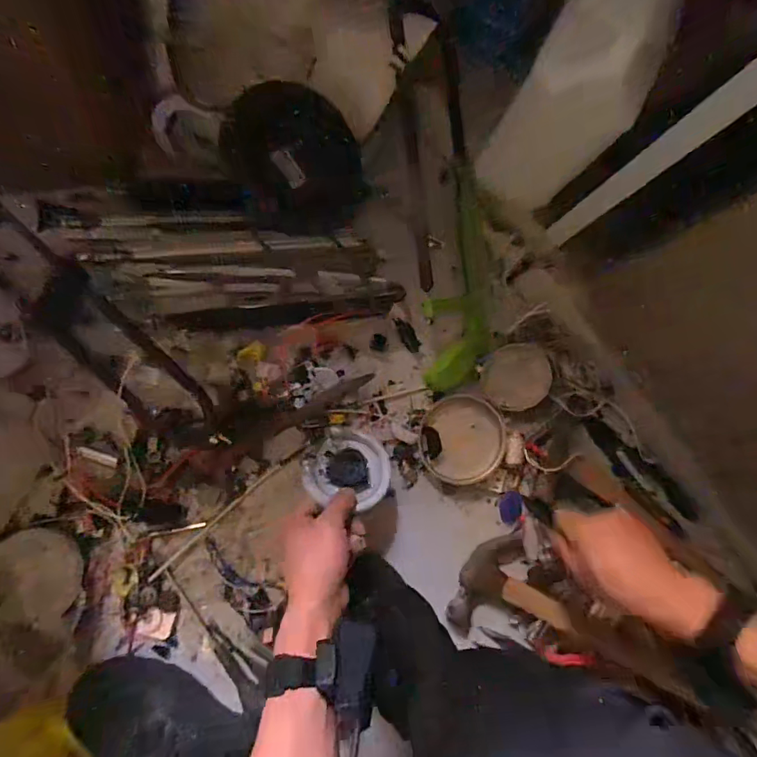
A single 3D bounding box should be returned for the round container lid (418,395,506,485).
[{"bbox_3d":[0.105,0.077,0.598,0.106,0.017,0.106,1,85,-9],"label":"round container lid"}]

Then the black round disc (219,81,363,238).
[{"bbox_3d":[-0.102,-0.259,0.572,0.151,0.010,0.169,-22,113,9],"label":"black round disc"}]

